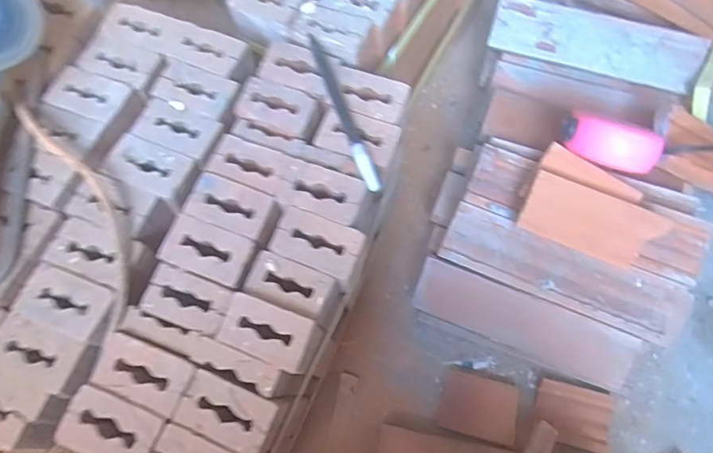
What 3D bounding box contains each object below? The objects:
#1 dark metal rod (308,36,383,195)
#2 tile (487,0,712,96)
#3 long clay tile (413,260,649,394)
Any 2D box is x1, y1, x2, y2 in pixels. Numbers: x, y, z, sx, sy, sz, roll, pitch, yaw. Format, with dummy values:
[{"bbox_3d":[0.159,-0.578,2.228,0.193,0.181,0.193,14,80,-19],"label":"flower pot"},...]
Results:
[{"bbox_3d":[-0.012,-0.094,0.401,0.010,0.006,0.151,-20,70,-5],"label":"dark metal rod"},{"bbox_3d":[0.269,-0.208,0.565,0.226,0.008,0.063,18,97,11],"label":"tile"},{"bbox_3d":[0.177,0.104,0.534,0.230,0.019,0.070,20,113,8],"label":"long clay tile"}]

